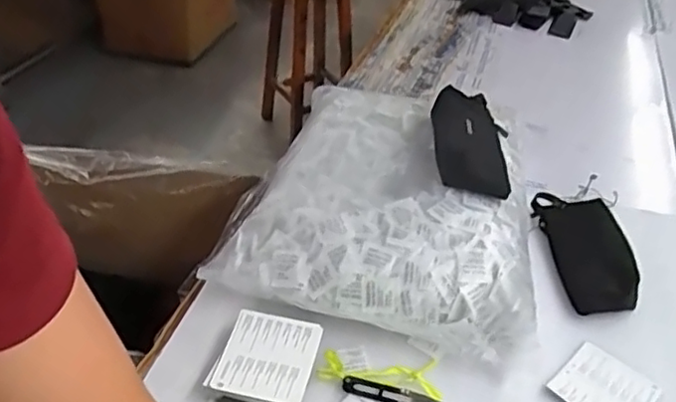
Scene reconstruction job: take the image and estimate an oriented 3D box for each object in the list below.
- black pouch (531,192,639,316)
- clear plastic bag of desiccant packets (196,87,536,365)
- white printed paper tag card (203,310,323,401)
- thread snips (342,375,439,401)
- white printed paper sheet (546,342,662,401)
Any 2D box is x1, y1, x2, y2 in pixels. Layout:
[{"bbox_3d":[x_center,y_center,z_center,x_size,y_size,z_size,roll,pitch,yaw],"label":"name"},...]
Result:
[{"bbox_3d":[0.323,0.062,0.840,0.080,0.056,0.212,1,38,-2],"label":"black pouch"},{"bbox_3d":[0.077,-0.005,0.853,0.358,0.112,0.418,11,38,11],"label":"clear plastic bag of desiccant packets"},{"bbox_3d":[-0.074,0.166,0.666,0.093,0.026,0.103,11,37,7],"label":"white printed paper tag card"},{"bbox_3d":[0.055,0.199,0.663,0.101,0.004,0.023,10,38,9],"label":"thread snips"},{"bbox_3d":[0.284,0.200,0.692,0.090,0.008,0.100,32,46,33],"label":"white printed paper sheet"}]

